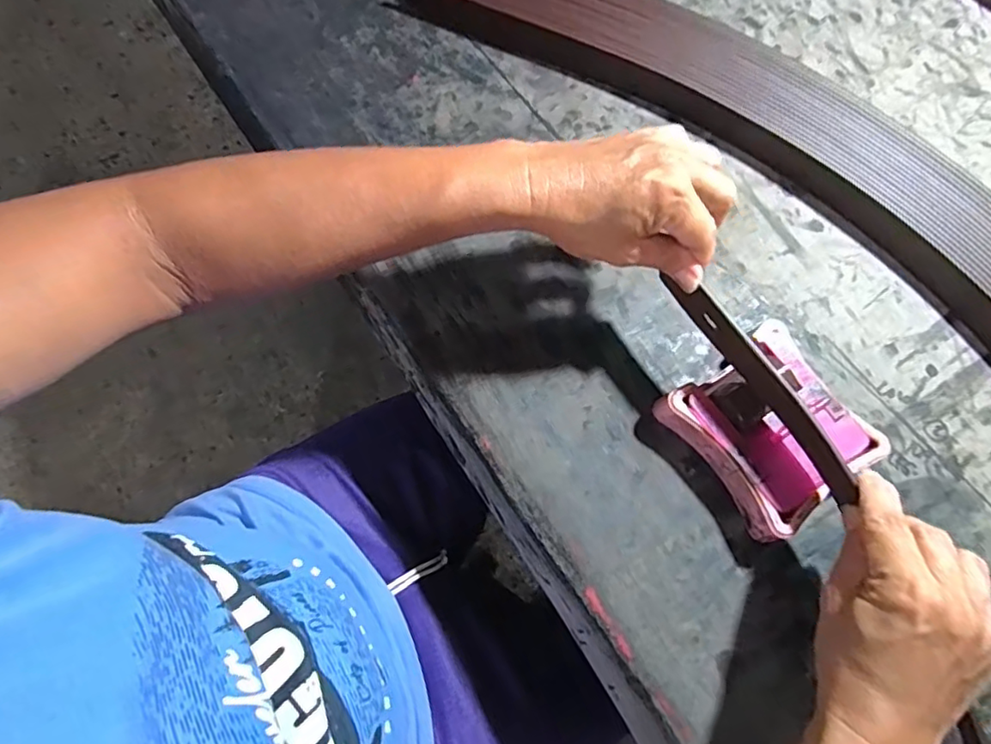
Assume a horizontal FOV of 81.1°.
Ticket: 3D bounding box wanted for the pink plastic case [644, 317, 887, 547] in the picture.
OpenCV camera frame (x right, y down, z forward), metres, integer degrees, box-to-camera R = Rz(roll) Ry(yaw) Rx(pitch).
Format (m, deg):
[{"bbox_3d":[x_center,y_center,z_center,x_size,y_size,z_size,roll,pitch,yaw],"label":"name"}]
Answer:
[{"bbox_3d":[0.190,0.040,0.409,0.102,0.042,0.115,-36,78,-7],"label":"pink plastic case"}]

